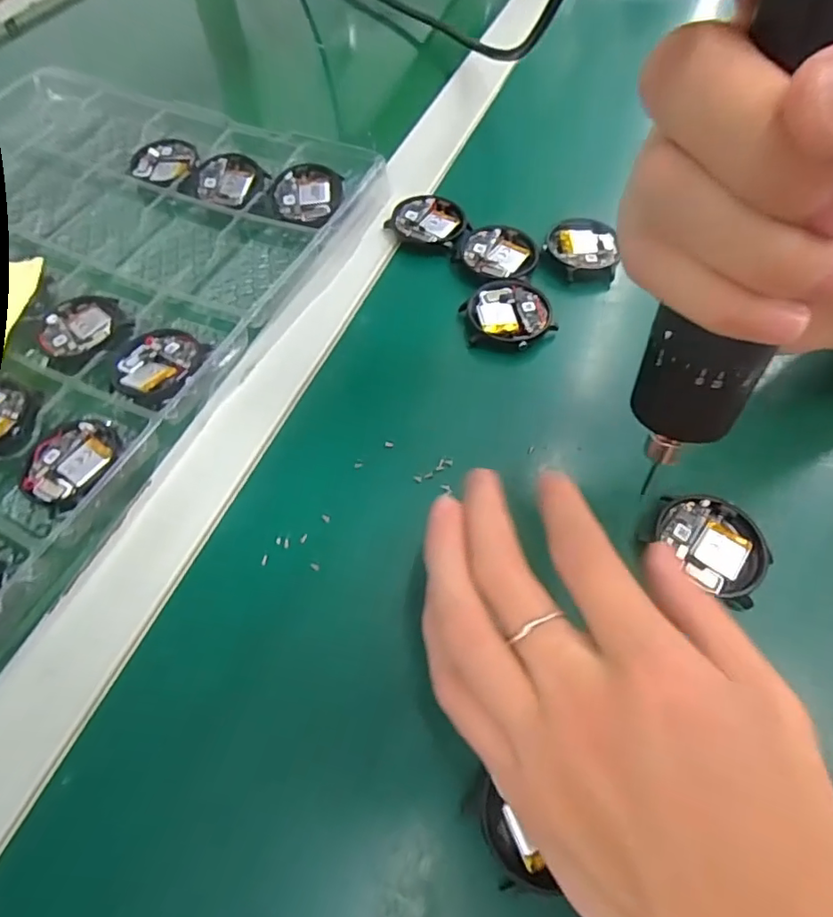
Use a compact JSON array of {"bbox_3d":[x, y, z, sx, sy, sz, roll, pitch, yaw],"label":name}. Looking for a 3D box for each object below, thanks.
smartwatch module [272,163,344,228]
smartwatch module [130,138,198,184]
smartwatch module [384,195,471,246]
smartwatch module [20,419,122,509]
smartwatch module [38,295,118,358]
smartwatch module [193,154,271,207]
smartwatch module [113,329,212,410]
[{"bbox_3d":[-0.067,-0.162,0.337,0.042,0.016,0.045,-3,59,-1],"label":"smartwatch module"},{"bbox_3d":[-0.171,-0.201,0.368,0.043,0.009,0.044,0,59,1],"label":"smartwatch module"},{"bbox_3d":[0.007,-0.144,0.332,0.046,0.006,0.040,21,62,12],"label":"smartwatch module"},{"bbox_3d":[-0.157,0.002,0.249,0.040,0.009,0.043,16,61,10],"label":"smartwatch module"},{"bbox_3d":[-0.185,-0.071,0.297,0.038,0.007,0.043,-8,60,-4],"label":"smartwatch module"},{"bbox_3d":[-0.119,-0.178,0.350,0.050,0.013,0.038,14,61,9],"label":"smartwatch module"},{"bbox_3d":[-0.132,-0.048,0.276,0.043,0.011,0.045,17,61,10],"label":"smartwatch module"}]

